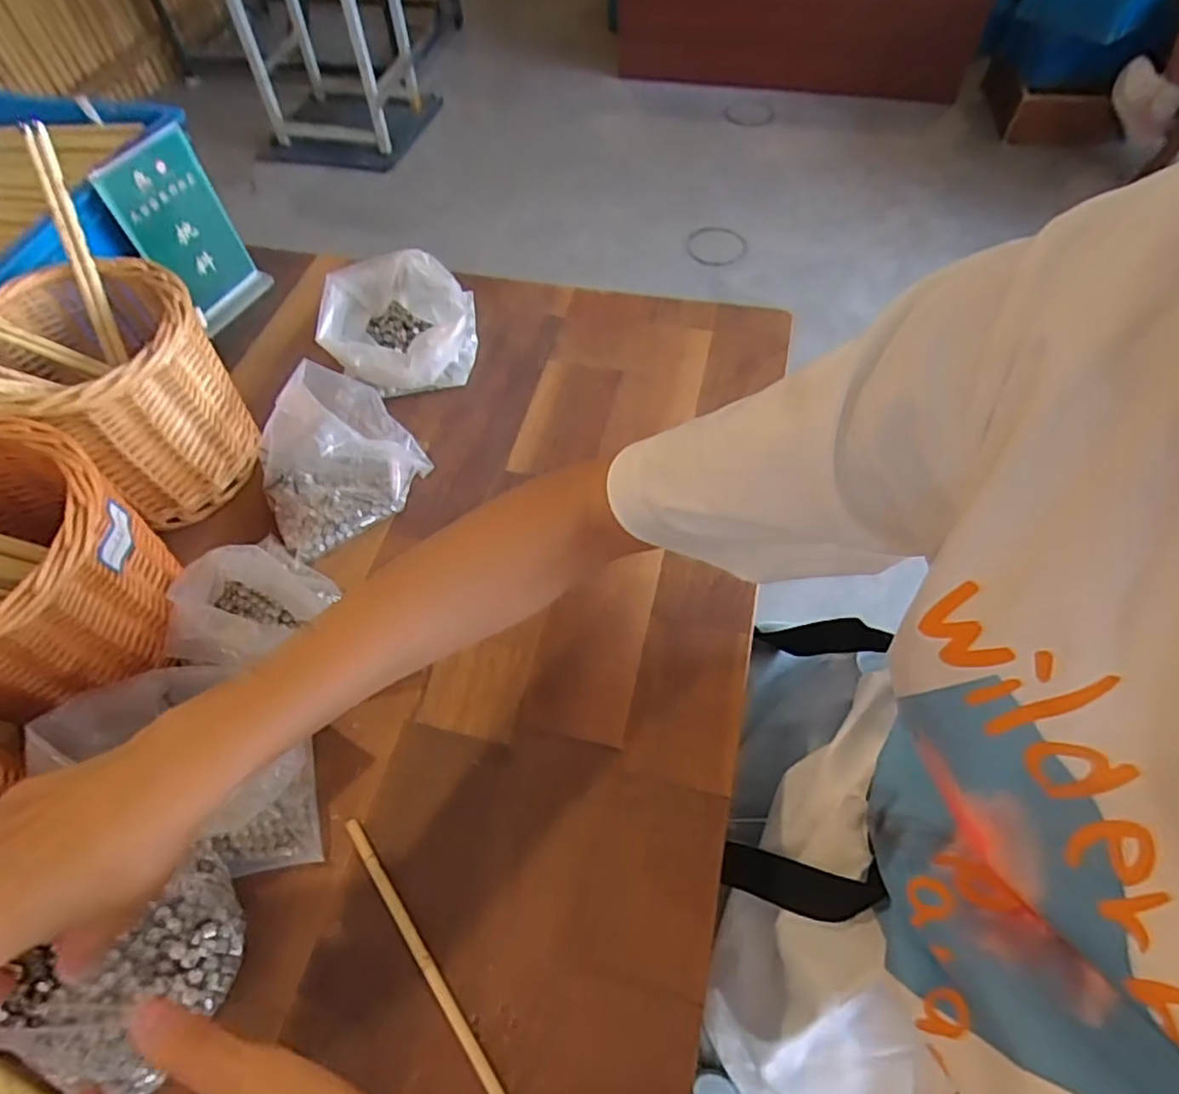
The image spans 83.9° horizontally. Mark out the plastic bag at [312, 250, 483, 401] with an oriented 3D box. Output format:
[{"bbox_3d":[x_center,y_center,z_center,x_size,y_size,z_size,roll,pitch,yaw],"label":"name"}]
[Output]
[{"bbox_3d":[-0.175,-0.197,0.600,0.130,0.084,0.116,-5,59,-2],"label":"plastic bag"}]

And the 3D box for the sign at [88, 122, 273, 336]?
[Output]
[{"bbox_3d":[-0.387,-0.303,0.636,0.033,0.157,0.098,32,65,19],"label":"sign"}]

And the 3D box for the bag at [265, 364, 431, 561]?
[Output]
[{"bbox_3d":[-0.215,-0.078,0.536,0.135,0.078,0.123,-40,66,-20],"label":"bag"}]

